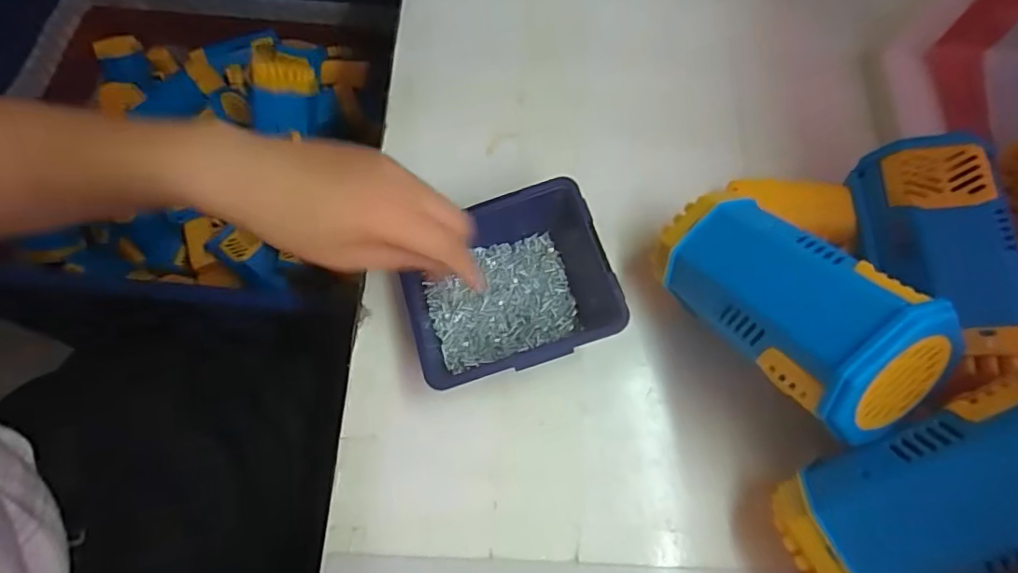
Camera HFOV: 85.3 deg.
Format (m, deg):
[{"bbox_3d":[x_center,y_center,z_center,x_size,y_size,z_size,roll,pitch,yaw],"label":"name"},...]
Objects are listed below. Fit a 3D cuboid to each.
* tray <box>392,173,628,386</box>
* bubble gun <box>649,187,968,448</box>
[{"bbox_3d":[0.002,0.002,0.358,0.137,0.056,0.112,-14,69,-5],"label":"tray"},{"bbox_3d":[0.144,0.007,0.301,0.068,0.085,0.155,-29,45,-11],"label":"bubble gun"}]

